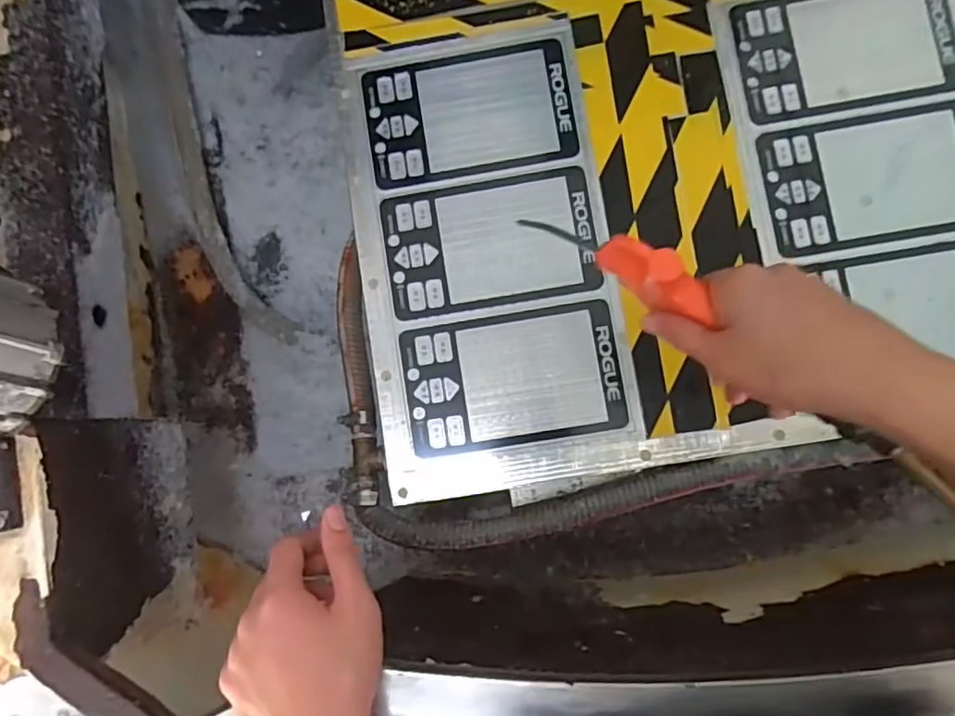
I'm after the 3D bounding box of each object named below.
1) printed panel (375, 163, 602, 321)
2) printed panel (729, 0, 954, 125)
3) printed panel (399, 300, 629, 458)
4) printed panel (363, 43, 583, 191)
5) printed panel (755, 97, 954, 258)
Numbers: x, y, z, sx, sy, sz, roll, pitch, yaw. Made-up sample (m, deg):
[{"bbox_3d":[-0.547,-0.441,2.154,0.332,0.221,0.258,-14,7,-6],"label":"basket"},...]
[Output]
[{"bbox_3d":[0.012,-0.105,0.554,0.185,0.004,0.115,-9,84,3],"label":"printed panel"},{"bbox_3d":[0.331,-0.284,0.558,0.189,0.011,0.123,-10,84,2],"label":"printed panel"},{"bbox_3d":[0.031,0.017,0.547,0.187,0.007,0.113,-10,84,2],"label":"printed panel"},{"bbox_3d":[-0.007,-0.226,0.570,0.186,0.010,0.113,-9,84,3],"label":"printed panel"},{"bbox_3d":[0.351,-0.161,0.542,0.190,0.004,0.117,-9,84,3],"label":"printed panel"}]

